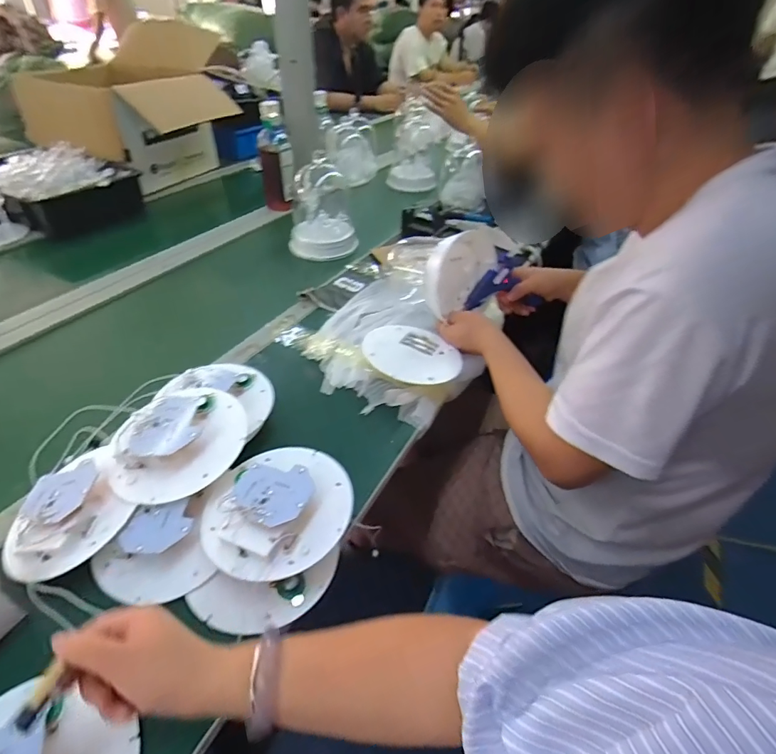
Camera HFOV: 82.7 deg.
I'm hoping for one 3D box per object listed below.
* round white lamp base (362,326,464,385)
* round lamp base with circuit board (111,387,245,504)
[{"bbox_3d":[0.038,-0.035,0.679,0.150,0.021,0.124,6,41,3],"label":"round white lamp base"},{"bbox_3d":[-0.230,0.065,0.488,0.126,0.035,0.145,19,44,17],"label":"round lamp base with circuit board"}]

